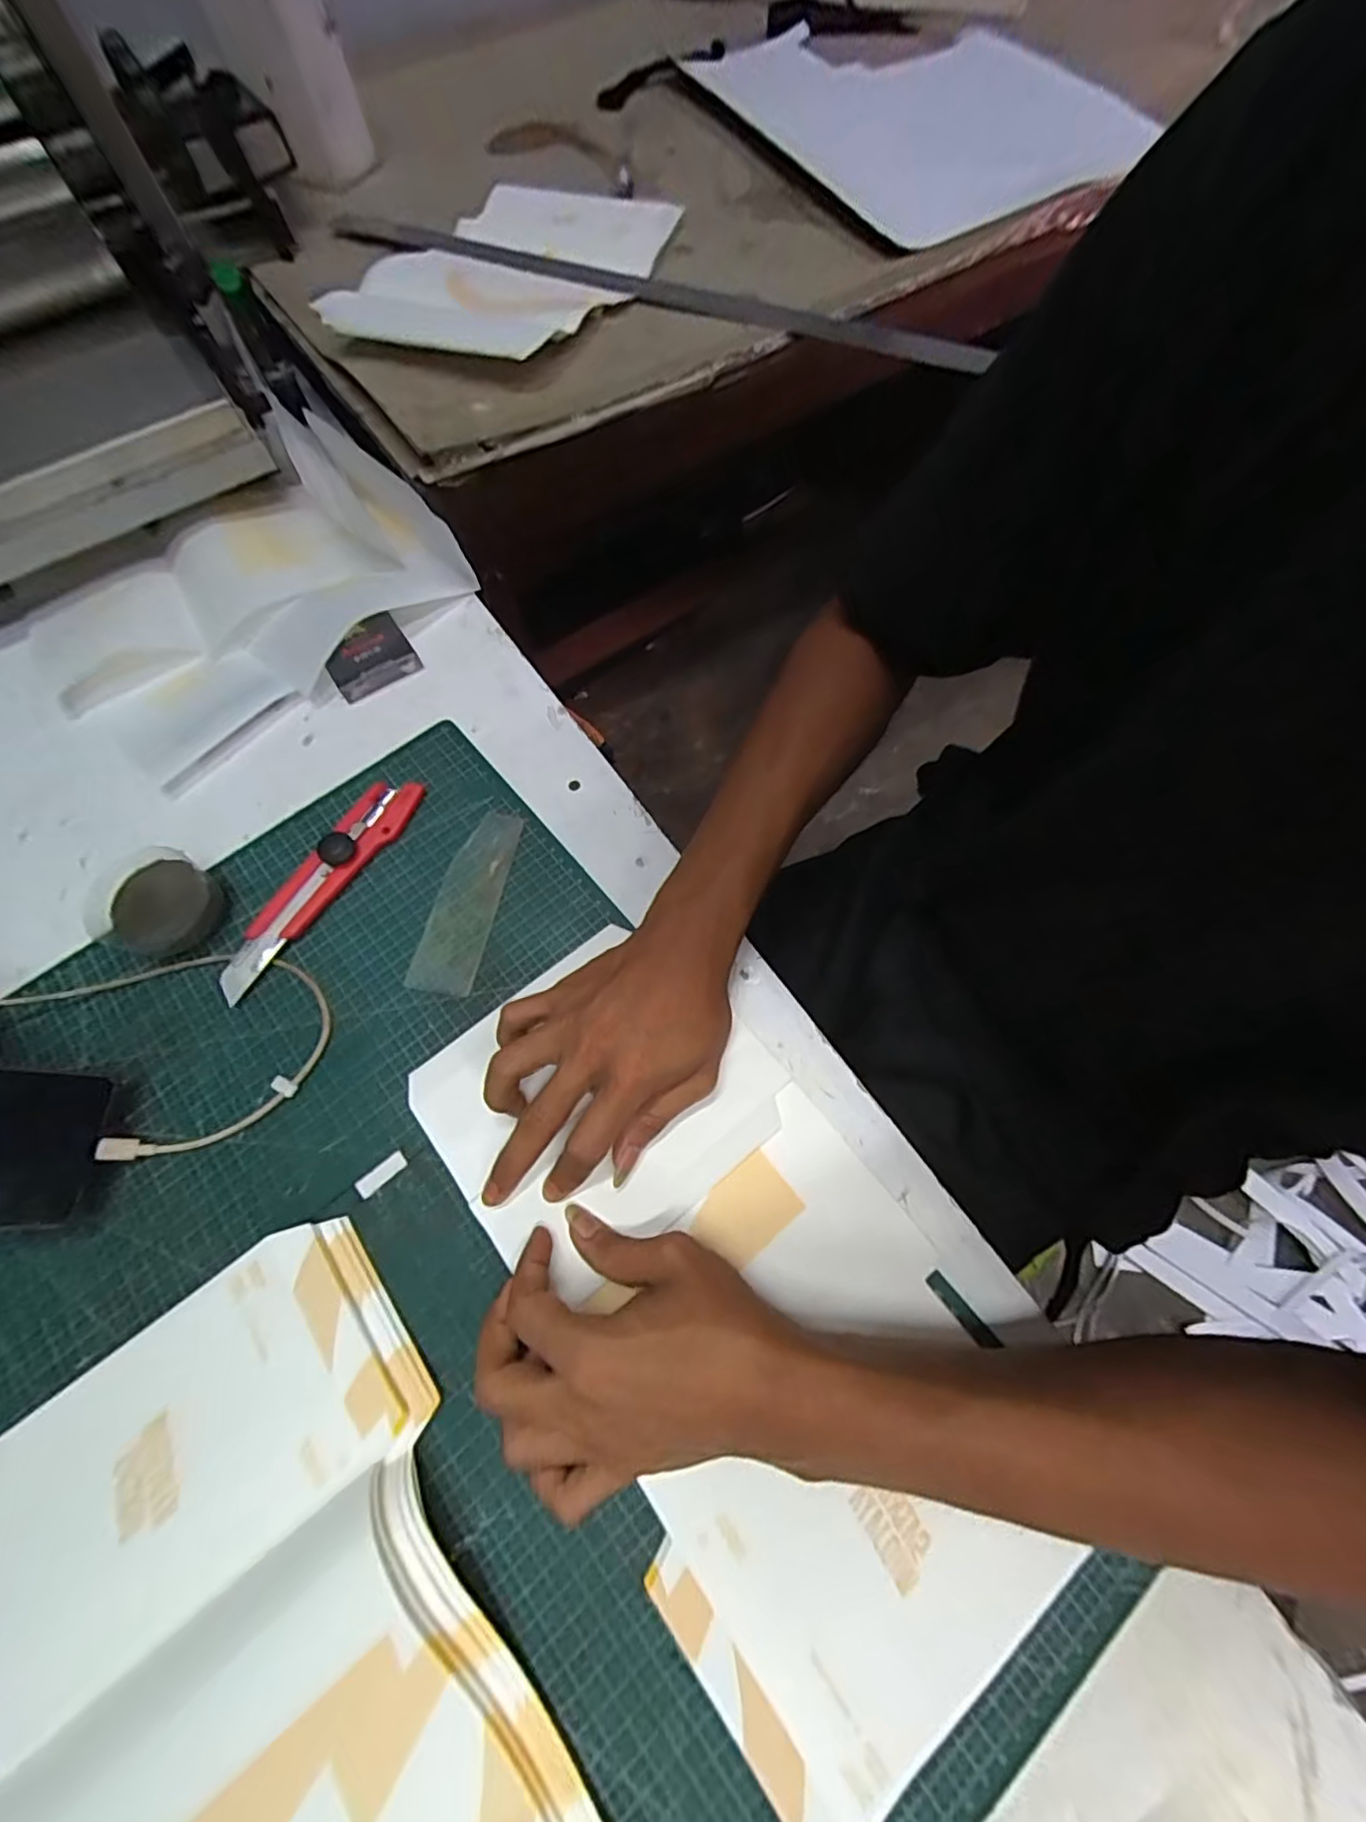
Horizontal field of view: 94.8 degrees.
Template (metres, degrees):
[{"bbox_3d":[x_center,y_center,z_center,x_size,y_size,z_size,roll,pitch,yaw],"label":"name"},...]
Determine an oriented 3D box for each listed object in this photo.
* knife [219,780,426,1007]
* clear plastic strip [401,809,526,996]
[{"bbox_3d":[-0.230,-0.021,0.396,0.030,0.018,0.166,32,73,14],"label":"knife"},{"bbox_3d":[-0.134,-0.008,0.393,0.039,0.004,0.122,11,69,7],"label":"clear plastic strip"}]

